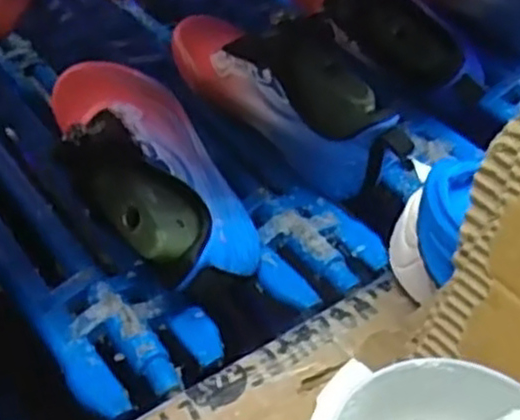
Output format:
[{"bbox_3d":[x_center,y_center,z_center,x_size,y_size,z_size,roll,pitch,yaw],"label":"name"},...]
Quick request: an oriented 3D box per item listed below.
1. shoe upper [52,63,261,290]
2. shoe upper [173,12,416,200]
[{"bbox_3d":[-0.091,-0.037,0.547,0.102,0.079,0.236,-24,53,-18],"label":"shoe upper"},{"bbox_3d":[0.010,-0.102,0.599,0.061,0.105,0.247,-27,54,-20],"label":"shoe upper"}]

